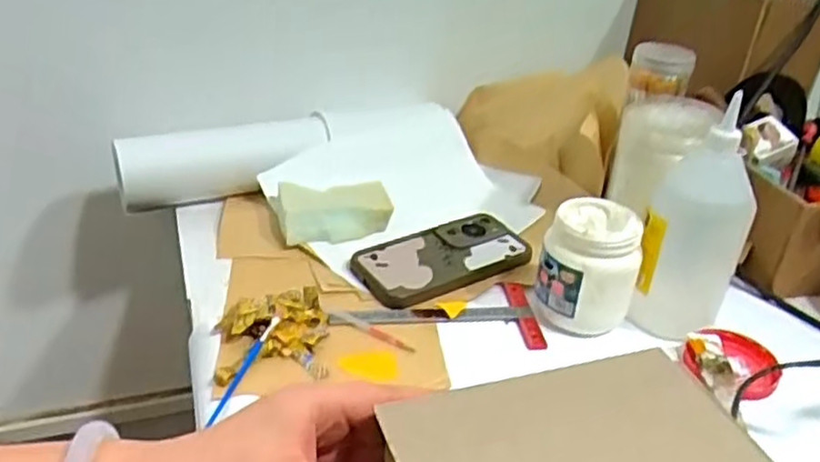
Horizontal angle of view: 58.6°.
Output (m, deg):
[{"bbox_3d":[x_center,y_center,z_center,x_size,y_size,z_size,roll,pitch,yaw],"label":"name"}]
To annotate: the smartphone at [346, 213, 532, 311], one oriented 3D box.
[{"bbox_3d":[0.032,0.022,0.667,0.164,0.012,0.080,-15,36,-30],"label":"smartphone"}]

